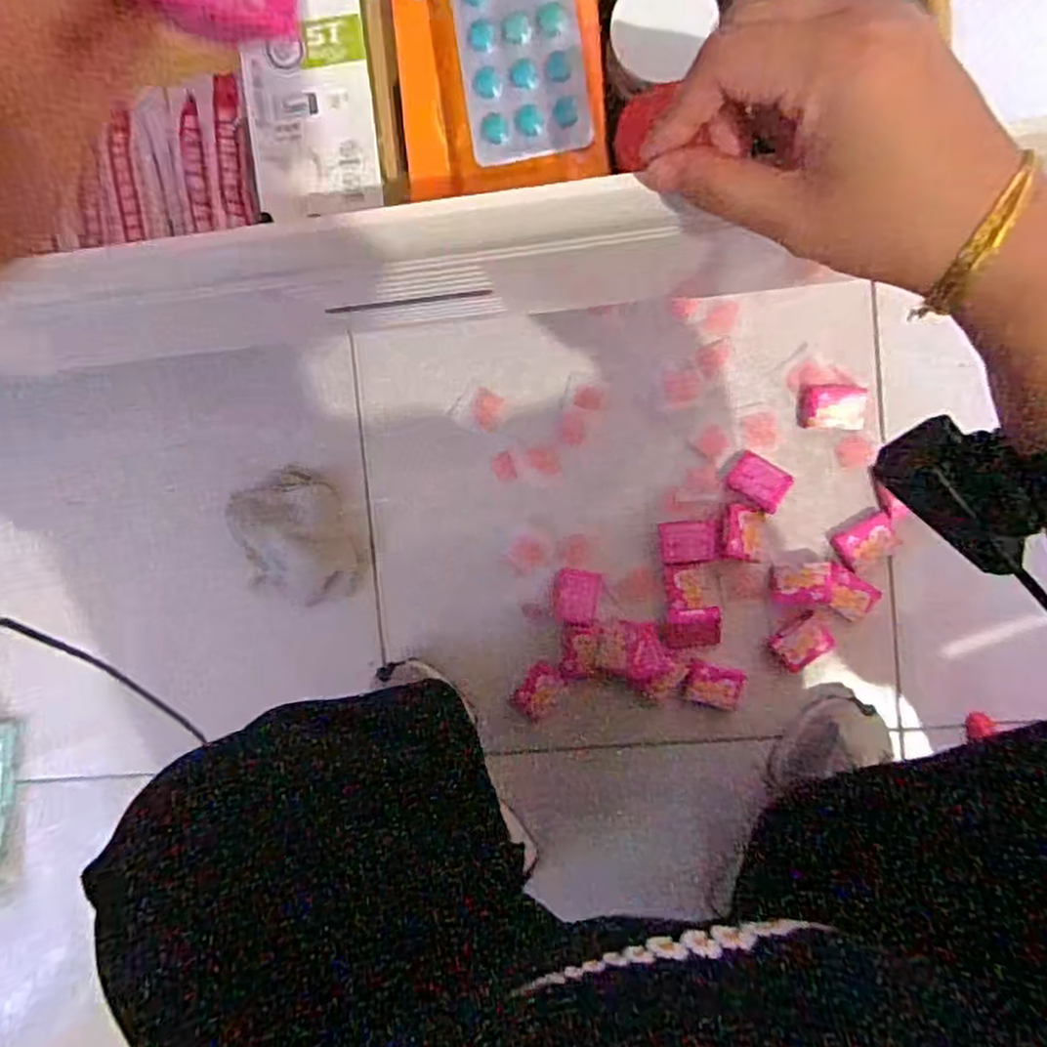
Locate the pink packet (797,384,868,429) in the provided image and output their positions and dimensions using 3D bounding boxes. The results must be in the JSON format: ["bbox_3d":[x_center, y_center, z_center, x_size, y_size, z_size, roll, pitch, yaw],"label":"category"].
[{"bbox_3d":[0.285,-0.108,0.652,0.054,0.016,0.038,5,90,7],"label":"pink packet"}]

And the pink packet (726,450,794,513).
[{"bbox_3d":[0.220,-0.039,0.660,0.054,0.012,0.040,34,97,1],"label":"pink packet"}]

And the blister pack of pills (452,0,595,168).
[{"bbox_3d":[-0.001,-0.217,0.329,0.057,0.009,0.087,-8,100,4],"label":"blister pack of pills"}]

